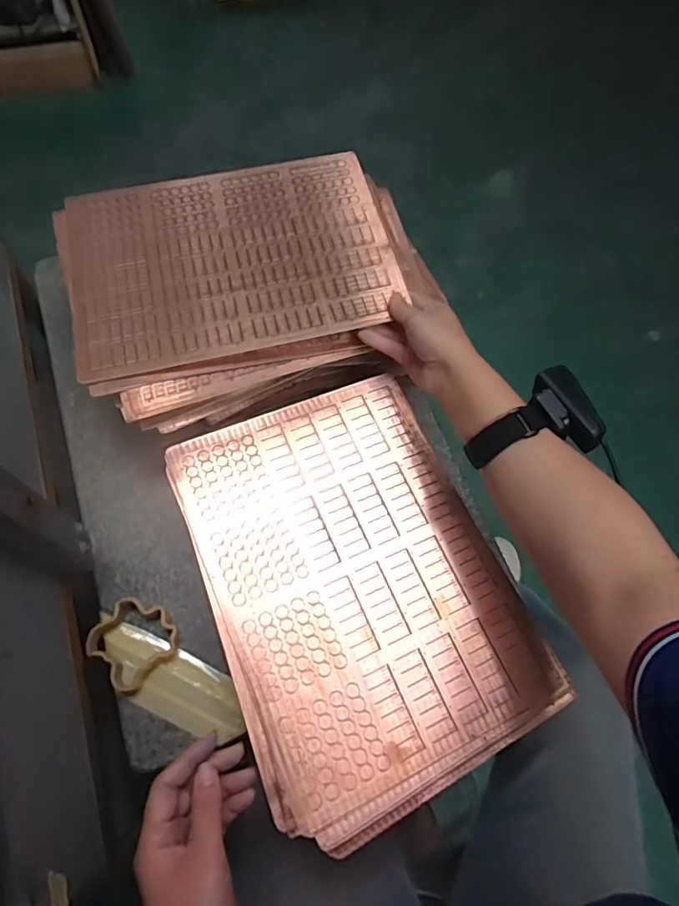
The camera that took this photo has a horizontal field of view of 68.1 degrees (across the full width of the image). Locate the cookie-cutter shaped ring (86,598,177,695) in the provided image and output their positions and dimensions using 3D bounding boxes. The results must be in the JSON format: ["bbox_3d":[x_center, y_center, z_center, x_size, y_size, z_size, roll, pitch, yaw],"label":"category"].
[{"bbox_3d":[-0.195,0.178,0.479,0.072,0.021,0.070,1,64,-3],"label":"cookie-cutter shaped ring"}]

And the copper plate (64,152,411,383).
[{"bbox_3d":[-0.114,-0.209,0.529,0.325,0.005,0.235,-13,69,-5],"label":"copper plate"}]

